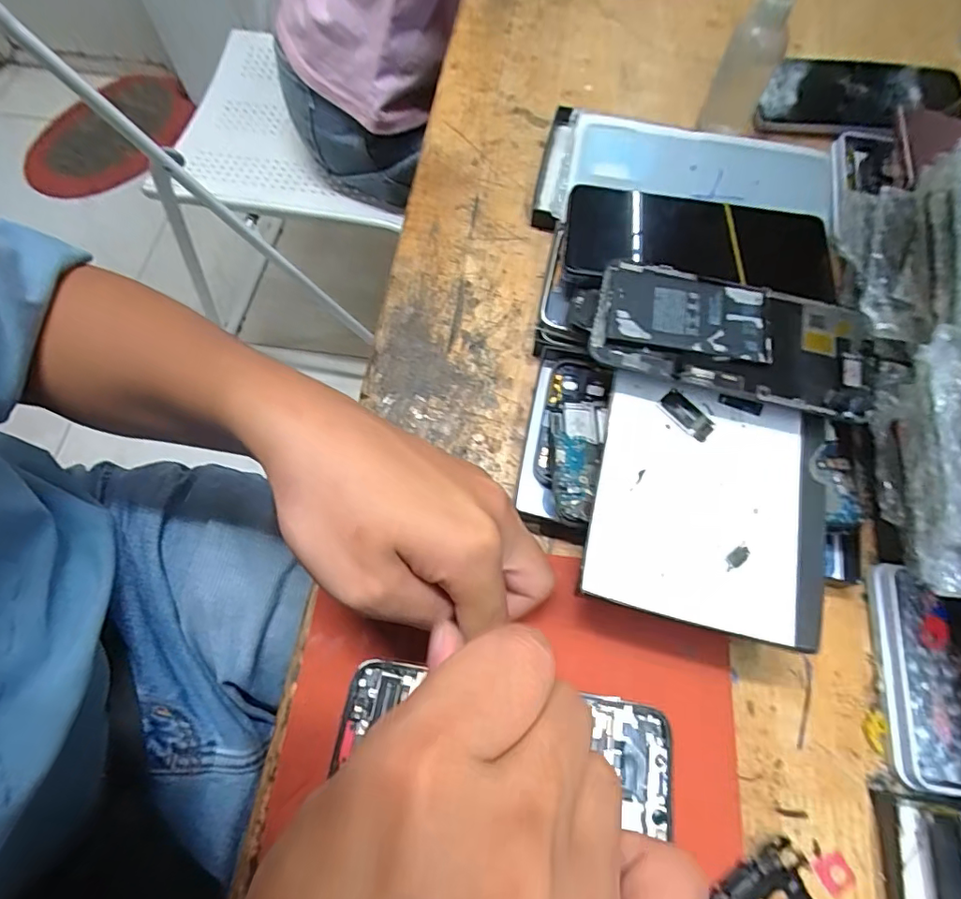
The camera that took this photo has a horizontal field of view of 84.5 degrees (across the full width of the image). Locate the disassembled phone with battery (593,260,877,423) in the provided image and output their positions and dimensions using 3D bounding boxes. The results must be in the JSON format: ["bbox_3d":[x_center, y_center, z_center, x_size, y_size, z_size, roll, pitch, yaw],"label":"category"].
[{"bbox_3d":[0.129,-0.059,0.271,0.137,0.011,0.062,15,75,3],"label":"disassembled phone with battery"}]

